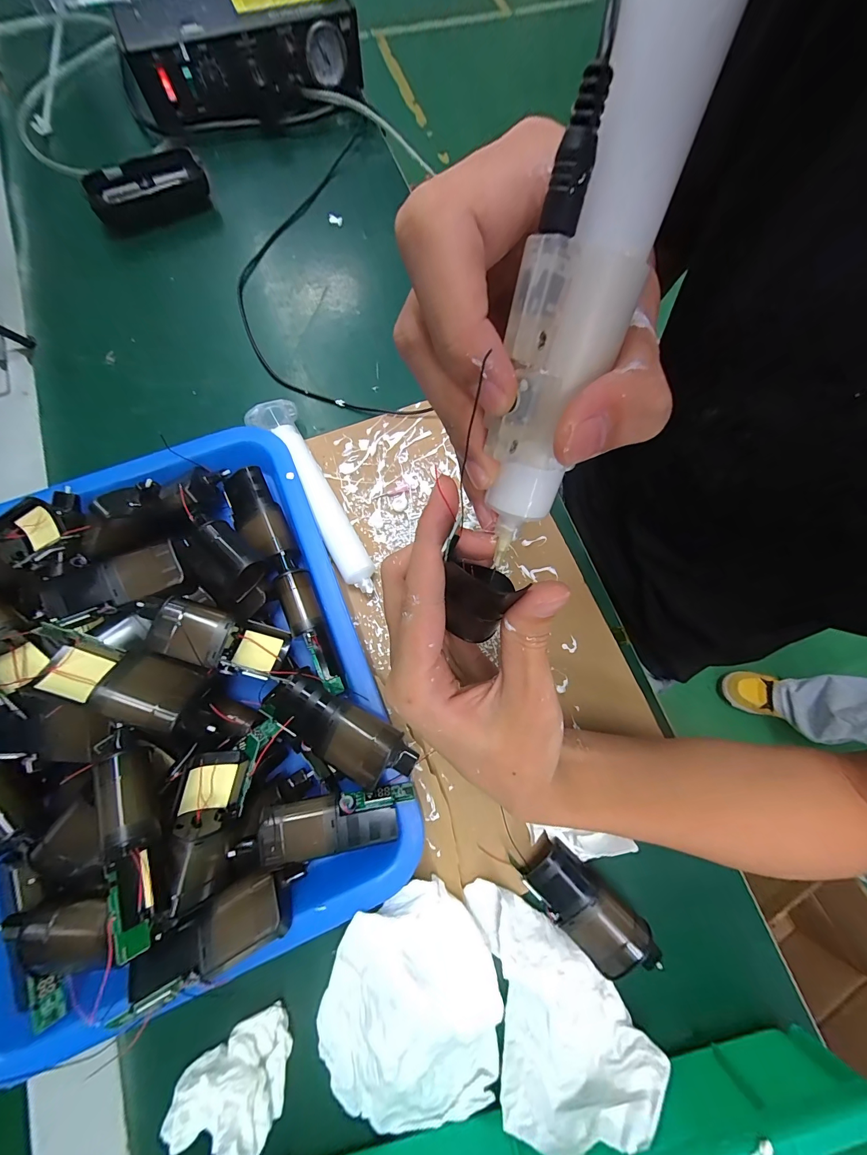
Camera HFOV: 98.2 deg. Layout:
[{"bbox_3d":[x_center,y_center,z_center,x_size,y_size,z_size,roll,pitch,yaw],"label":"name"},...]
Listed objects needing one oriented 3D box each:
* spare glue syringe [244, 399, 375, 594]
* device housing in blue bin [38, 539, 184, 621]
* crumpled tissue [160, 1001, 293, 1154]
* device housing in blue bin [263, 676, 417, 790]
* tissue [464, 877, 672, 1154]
[{"bbox_3d":[-0.093,-0.063,0.295,0.035,0.029,0.170,-26,76,-9],"label":"spare glue syringe"},{"bbox_3d":[-0.202,0.003,0.241,0.076,0.018,0.031,-21,77,-7],"label":"device housing in blue bin"},{"bbox_3d":[-0.112,0.273,0.198,0.059,0.032,0.041,-6,75,-3],"label":"crumpled tissue"},{"bbox_3d":[-0.055,0.093,0.226,0.090,0.026,0.036,30,76,6],"label":"device housing in blue bin"},{"bbox_3d":[0.068,0.232,0.211,0.084,0.037,0.106,-16,76,-6],"label":"tissue"}]

